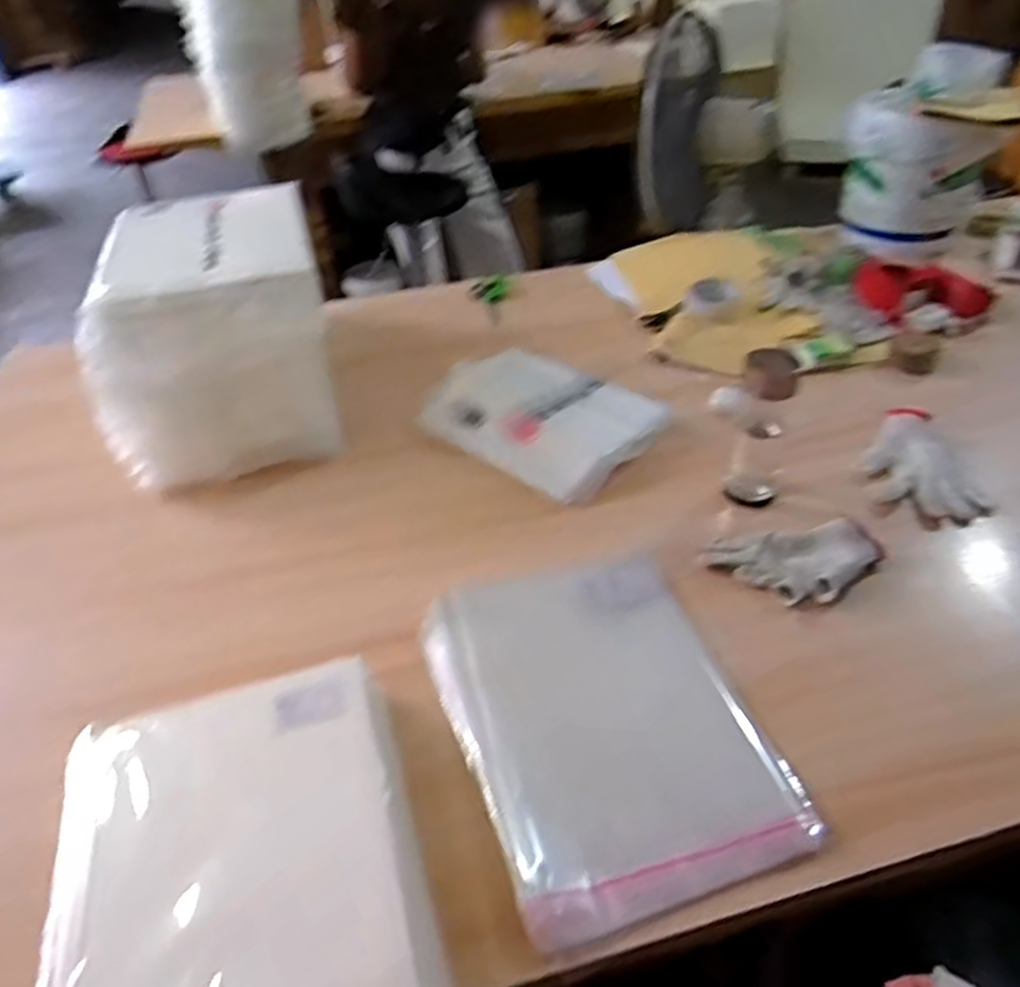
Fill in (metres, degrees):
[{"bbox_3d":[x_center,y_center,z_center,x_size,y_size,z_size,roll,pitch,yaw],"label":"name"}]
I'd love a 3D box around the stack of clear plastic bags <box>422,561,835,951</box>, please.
[{"bbox_3d":[0.081,0.203,0.690,0.259,0.017,0.345,-14,41,-12],"label":"stack of clear plastic bags"}]

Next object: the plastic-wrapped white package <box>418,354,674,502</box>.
[{"bbox_3d":[0.032,-0.112,1.044,0.332,0.034,0.227,27,49,32],"label":"plastic-wrapped white package"}]

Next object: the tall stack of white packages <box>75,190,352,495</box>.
[{"bbox_3d":[-0.419,-0.248,1.073,0.293,0.236,0.396,-12,43,-10],"label":"tall stack of white packages"}]

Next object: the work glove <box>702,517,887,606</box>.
[{"bbox_3d":[0.310,0.080,0.803,0.189,0.043,0.100,-2,42,2],"label":"work glove"}]

